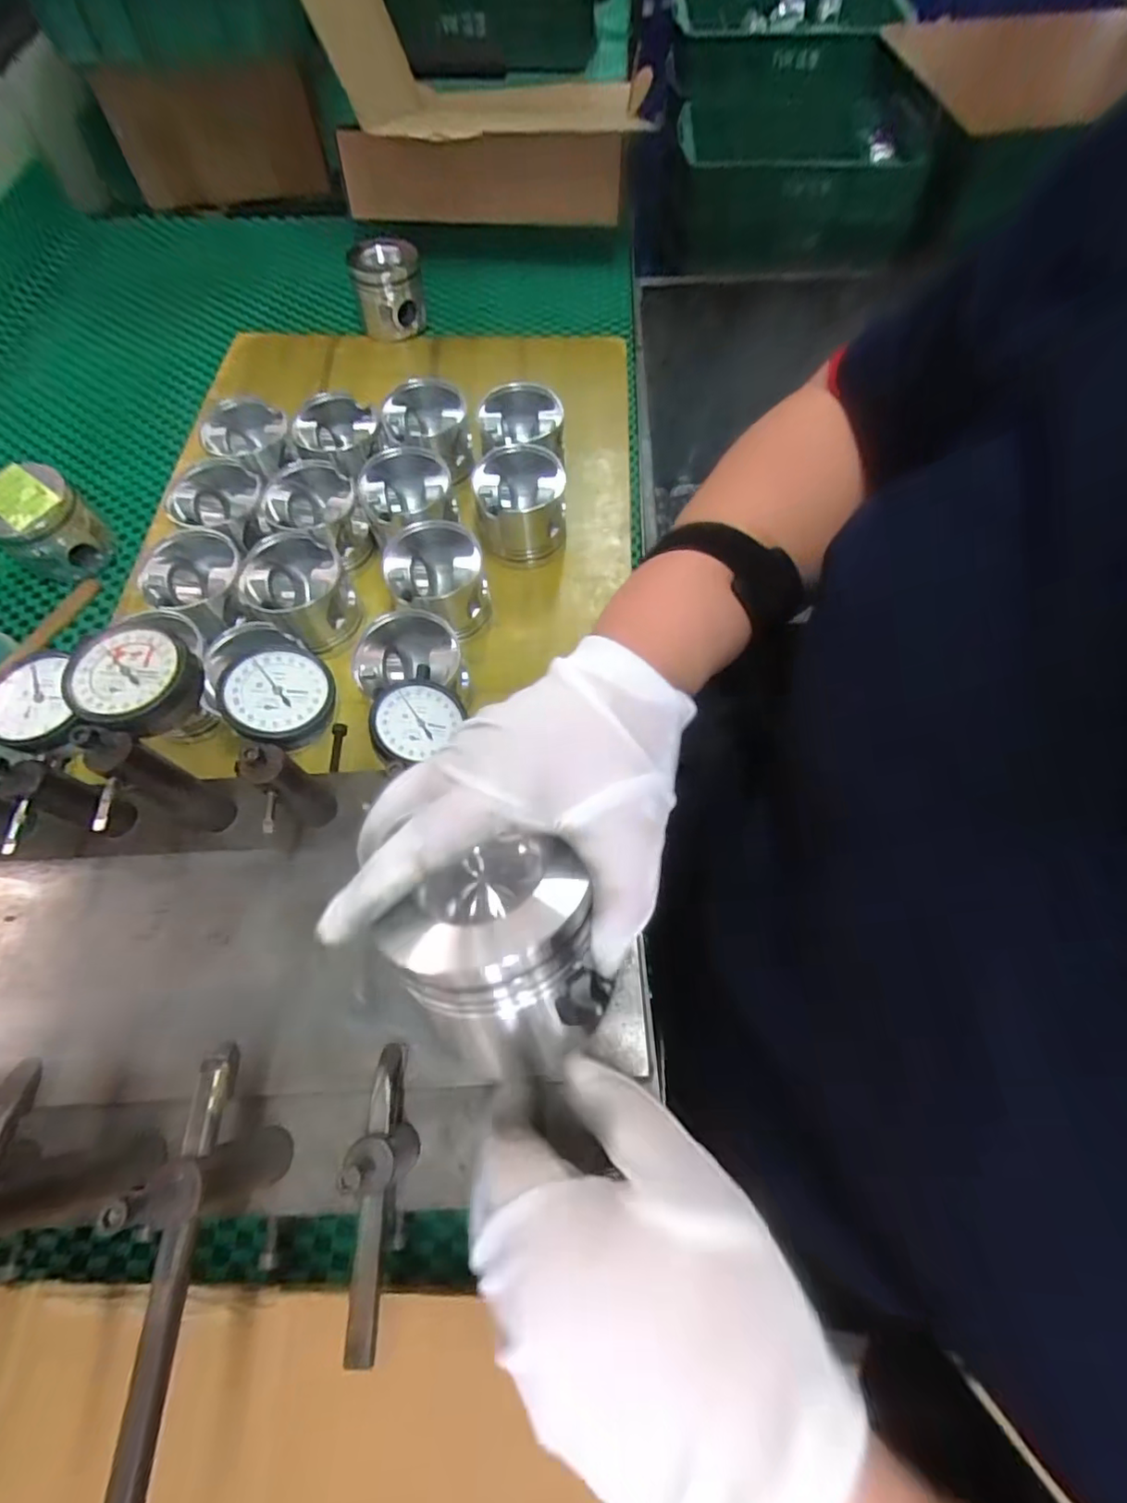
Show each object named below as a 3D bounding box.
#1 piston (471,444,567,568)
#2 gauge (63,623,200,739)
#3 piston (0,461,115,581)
[{"bbox_3d":[-0.041,-0.237,0.588,0.088,0.073,0.096,-3,64,-1],"label":"piston"},{"bbox_3d":[-0.208,-0.034,0.290,0.056,0.021,0.055,0,64,1],"label":"gauge"},{"bbox_3d":[-0.517,-0.225,0.598,0.088,0.086,0.089,35,69,16],"label":"piston"}]

